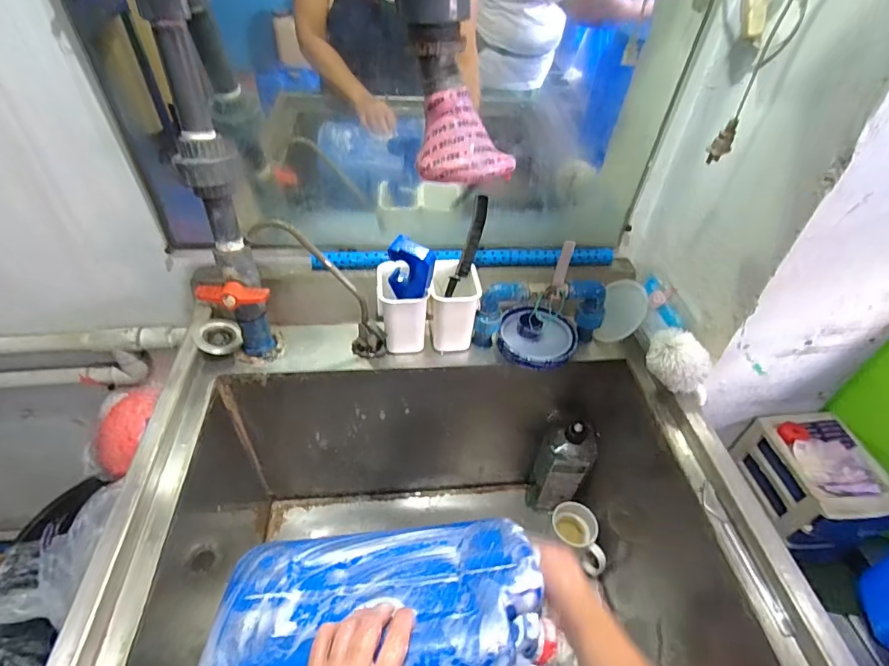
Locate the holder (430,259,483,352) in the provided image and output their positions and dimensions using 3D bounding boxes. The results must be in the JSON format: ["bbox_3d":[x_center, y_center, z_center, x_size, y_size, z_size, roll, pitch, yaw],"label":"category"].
[{"bbox_3d":[0.015,-0.040,0.720,0.072,0.109,0.087,2,45,-1],"label":"holder"}]

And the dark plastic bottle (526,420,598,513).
[{"bbox_3d":[0.211,0.254,0.874,0.092,0.234,0.072,22,48,18],"label":"dark plastic bottle"}]

